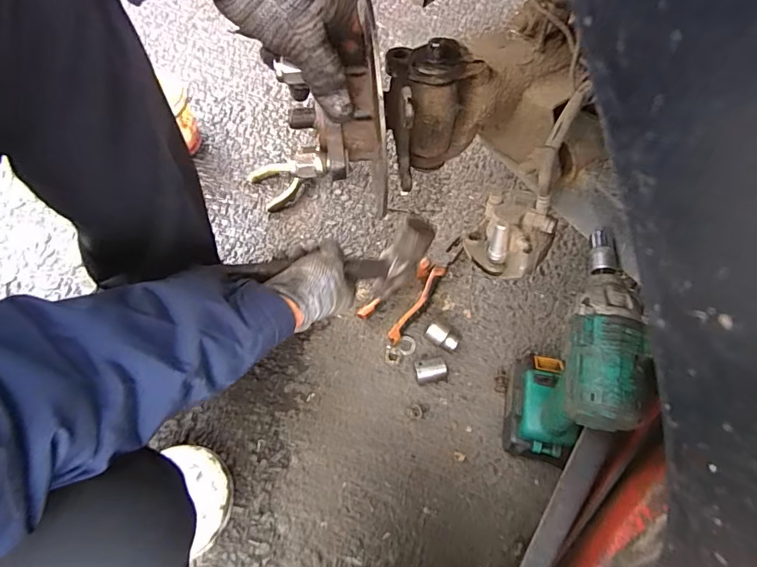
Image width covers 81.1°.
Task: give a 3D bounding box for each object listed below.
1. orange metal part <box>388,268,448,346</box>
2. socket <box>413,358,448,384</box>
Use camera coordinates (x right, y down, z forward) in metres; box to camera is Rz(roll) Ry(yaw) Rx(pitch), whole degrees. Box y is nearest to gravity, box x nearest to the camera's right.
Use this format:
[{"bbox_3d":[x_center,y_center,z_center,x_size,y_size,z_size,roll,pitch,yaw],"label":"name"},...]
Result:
[{"bbox_3d":[0.054,0.030,0.620,0.018,0.018,0.136,30,67,17],"label":"orange metal part"},{"bbox_3d":[0.066,0.113,0.566,0.039,0.031,0.025,-8,62,-2],"label":"socket"}]

